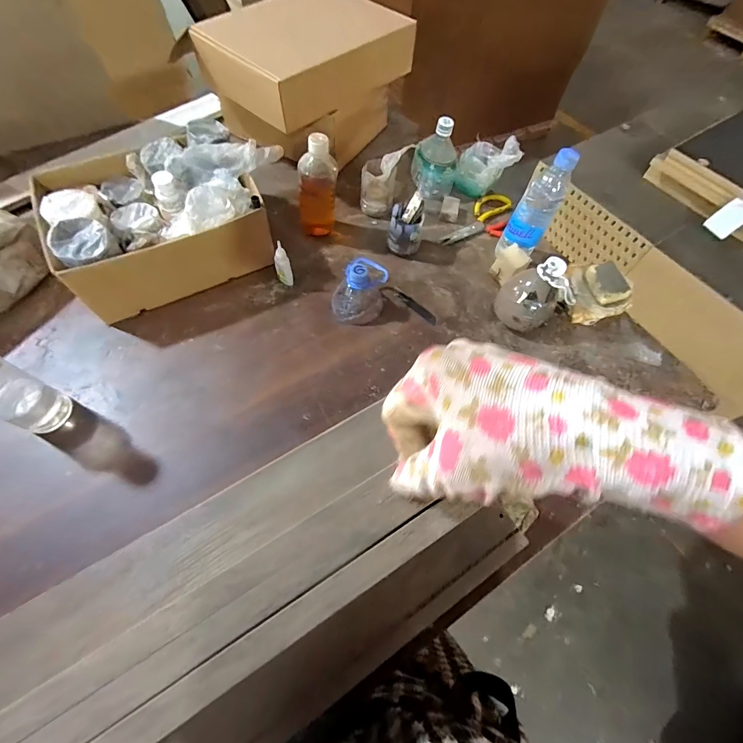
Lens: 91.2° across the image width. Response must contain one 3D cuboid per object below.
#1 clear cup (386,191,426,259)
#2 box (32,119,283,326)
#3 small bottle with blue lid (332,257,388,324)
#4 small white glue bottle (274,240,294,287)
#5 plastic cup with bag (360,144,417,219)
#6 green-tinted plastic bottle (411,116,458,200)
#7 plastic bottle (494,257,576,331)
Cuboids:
[{"bbox_3d":[0.068,-0.276,0.700,0.066,0.095,0.073,14,63,4],"label":"clear cup"},{"bbox_3d":[-0.342,-0.283,0.635,0.369,0.151,0.257,-27,67,-16],"label":"box"},{"bbox_3d":[-0.022,-0.148,0.631,0.090,0.081,0.098,11,63,3],"label":"small bottle with blue lid"},{"bbox_3d":[-0.158,-0.188,0.648,0.026,0.089,0.021,-13,64,-9],"label":"small white glue bottle"},{"bbox_3d":[0.026,-0.382,0.734,0.089,0.115,0.067,10,63,2],"label":"plastic cup with bag"},{"bbox_3d":[0.138,-0.450,0.762,0.087,0.130,0.103,-3,63,-4],"label":"green-tinted plastic bottle"},{"bbox_3d":[0.278,-0.128,0.615,0.111,0.128,0.099,24,64,9],"label":"plastic bottle"}]

